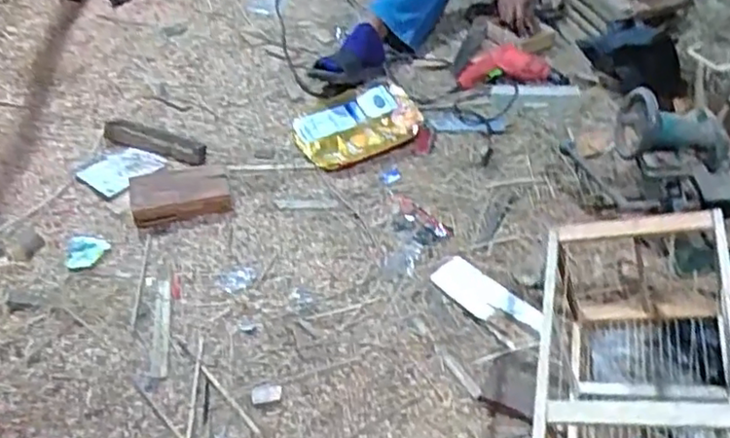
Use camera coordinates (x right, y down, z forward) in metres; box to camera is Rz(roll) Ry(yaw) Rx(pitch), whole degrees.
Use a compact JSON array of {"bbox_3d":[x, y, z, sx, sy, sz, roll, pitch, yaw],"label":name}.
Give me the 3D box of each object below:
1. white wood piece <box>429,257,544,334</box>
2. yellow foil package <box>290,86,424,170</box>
[{"bbox_3d":[0.217,0.141,1.165,0.077,0.012,0.217,-33,52,-26],"label":"white wood piece"},{"bbox_3d":[-0.016,-0.222,1.527,0.297,0.037,0.213,-16,46,-12],"label":"yellow foil package"}]

